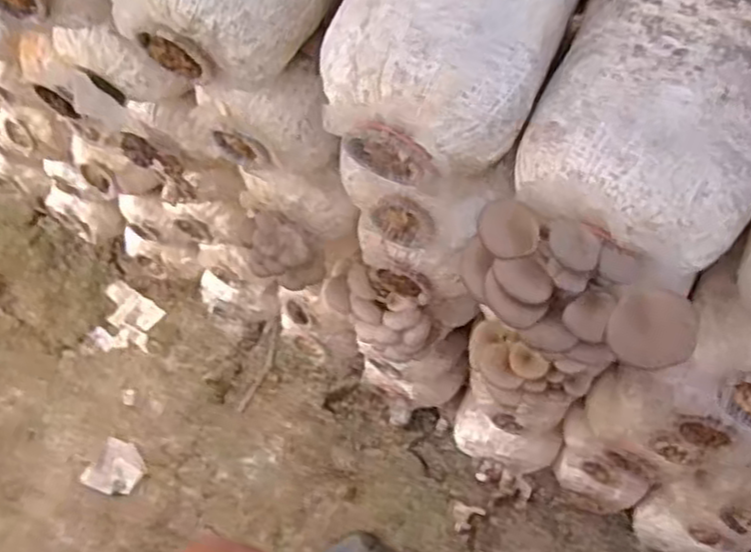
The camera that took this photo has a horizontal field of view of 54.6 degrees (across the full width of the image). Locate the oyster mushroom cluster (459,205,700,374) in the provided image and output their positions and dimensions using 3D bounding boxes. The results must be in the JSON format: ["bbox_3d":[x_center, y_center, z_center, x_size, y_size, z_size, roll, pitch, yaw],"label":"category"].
[{"bbox_3d":[0.121,0.008,0.446,0.141,0.066,0.061,32,68,13],"label":"oyster mushroom cluster"}]

